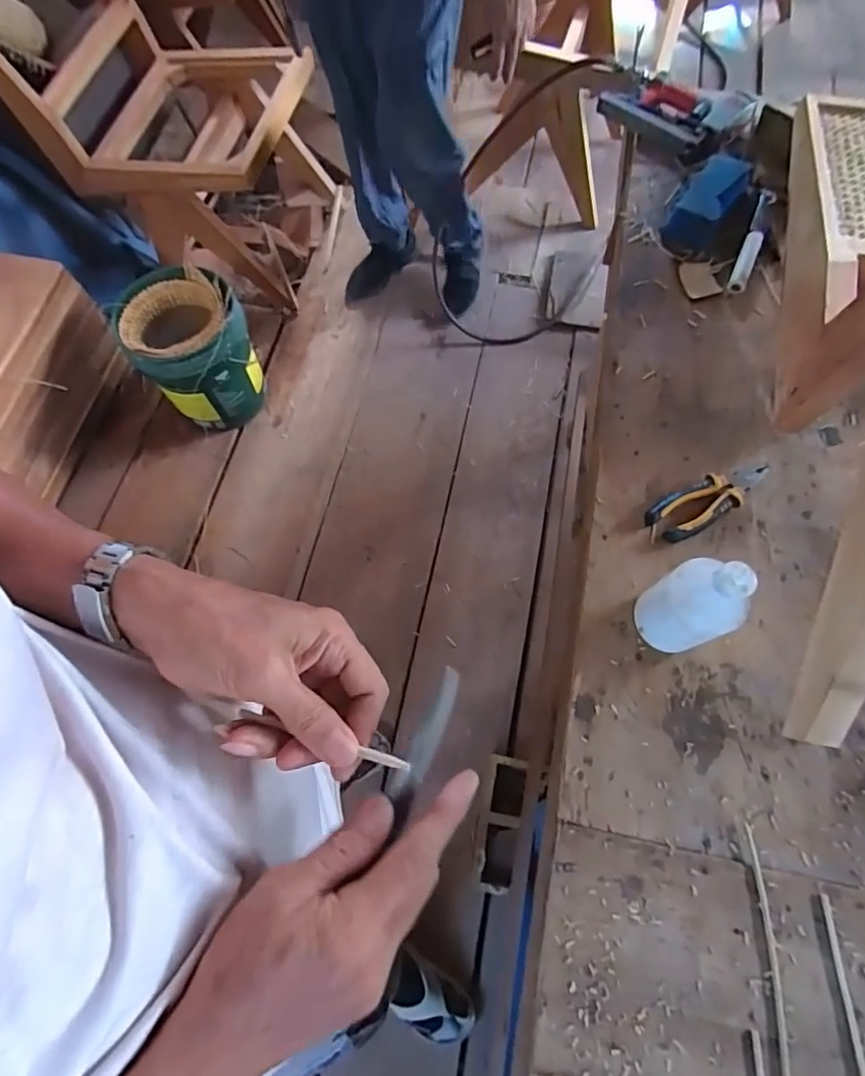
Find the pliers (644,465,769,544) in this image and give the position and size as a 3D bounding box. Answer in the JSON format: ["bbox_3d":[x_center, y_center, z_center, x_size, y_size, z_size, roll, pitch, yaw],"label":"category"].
[{"bbox_3d":[0.326,-0.046,0.656,0.155,0.017,0.052,-26,70,-9],"label":"pliers"}]

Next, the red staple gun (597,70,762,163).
[{"bbox_3d":[0.391,-0.703,0.912,0.143,0.045,0.217,-36,71,-13],"label":"red staple gun"}]

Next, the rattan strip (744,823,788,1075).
[{"bbox_3d":[0.304,0.378,0.504,0.014,0.005,0.209,4,68,3],"label":"rattan strip"}]

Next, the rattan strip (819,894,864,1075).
[{"bbox_3d":[0.362,0.407,0.488,0.010,0.004,0.162,1,68,2],"label":"rattan strip"}]

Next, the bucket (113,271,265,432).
[{"bbox_3d":[-0.611,-0.477,1.448,0.276,0.303,0.312,-35,72,-13],"label":"bucket"}]

